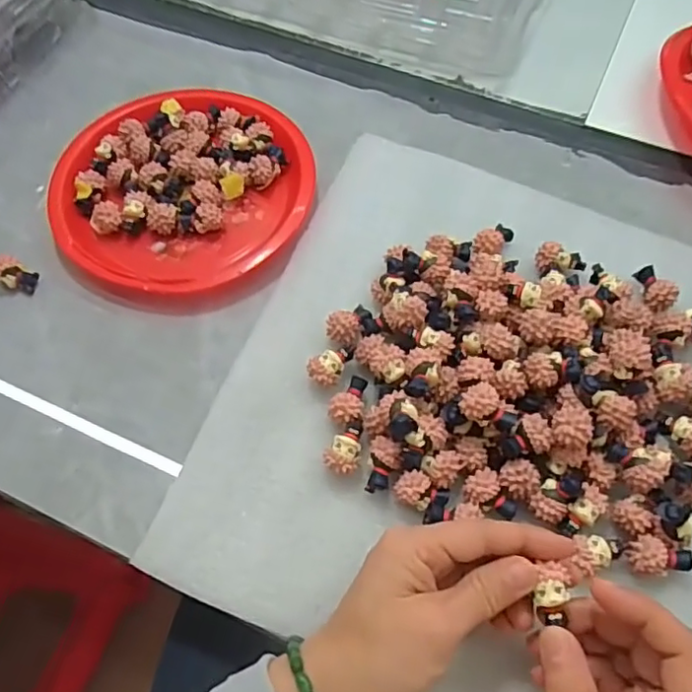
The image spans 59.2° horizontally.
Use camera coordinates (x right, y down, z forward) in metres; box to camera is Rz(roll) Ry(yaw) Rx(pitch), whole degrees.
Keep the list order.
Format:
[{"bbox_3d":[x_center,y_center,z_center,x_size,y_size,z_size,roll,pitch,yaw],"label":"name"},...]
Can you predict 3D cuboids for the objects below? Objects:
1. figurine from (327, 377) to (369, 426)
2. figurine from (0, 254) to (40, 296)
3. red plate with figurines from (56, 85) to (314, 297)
[{"bbox_3d":[0.002,0.033,0.357,0.019,0.017,0.031,9,62,6],"label":"figurine"},{"bbox_3d":[-0.217,-0.047,0.398,0.024,0.020,0.017,13,63,8],"label":"figurine"},{"bbox_3d":[-0.116,-0.116,0.441,0.176,0.021,0.183,0,62,1],"label":"red plate with figurines"}]

